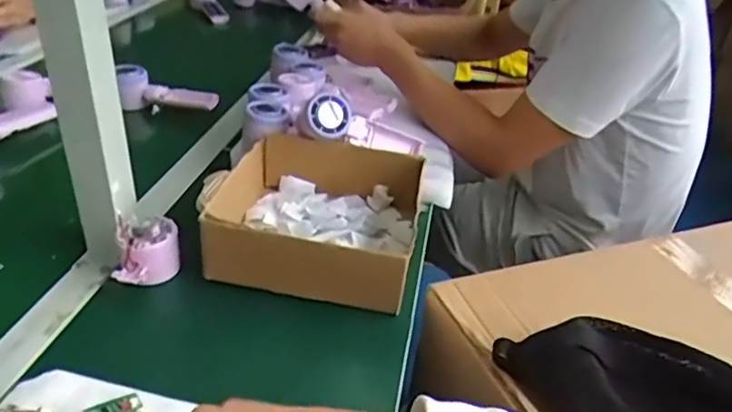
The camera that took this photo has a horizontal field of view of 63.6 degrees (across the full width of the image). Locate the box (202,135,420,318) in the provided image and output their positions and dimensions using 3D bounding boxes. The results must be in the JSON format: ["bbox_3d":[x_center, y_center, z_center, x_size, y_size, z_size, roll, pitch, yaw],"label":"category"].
[{"bbox_3d":[-0.045,-0.001,0.654,0.192,0.074,0.244,9,33,5],"label":"box"}]

